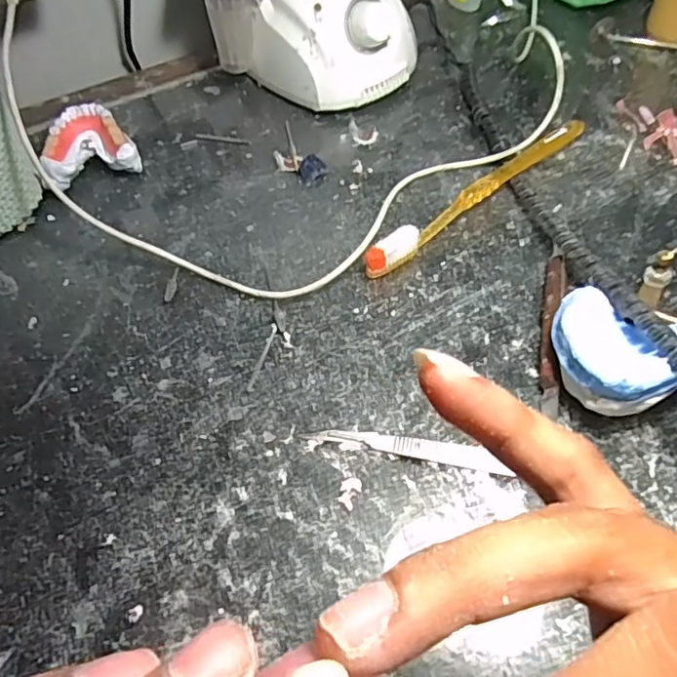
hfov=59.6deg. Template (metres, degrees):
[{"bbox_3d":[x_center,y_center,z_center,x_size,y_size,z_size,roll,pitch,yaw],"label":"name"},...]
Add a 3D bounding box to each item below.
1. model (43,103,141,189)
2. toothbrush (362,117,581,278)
[{"bbox_3d":[-0.171,-0.131,0.410,0.058,0.034,0.052,-18,56,-9],"label":"model"},{"bbox_3d":[0.090,-0.090,0.374,0.187,0.018,0.014,-35,60,-19],"label":"toothbrush"}]

